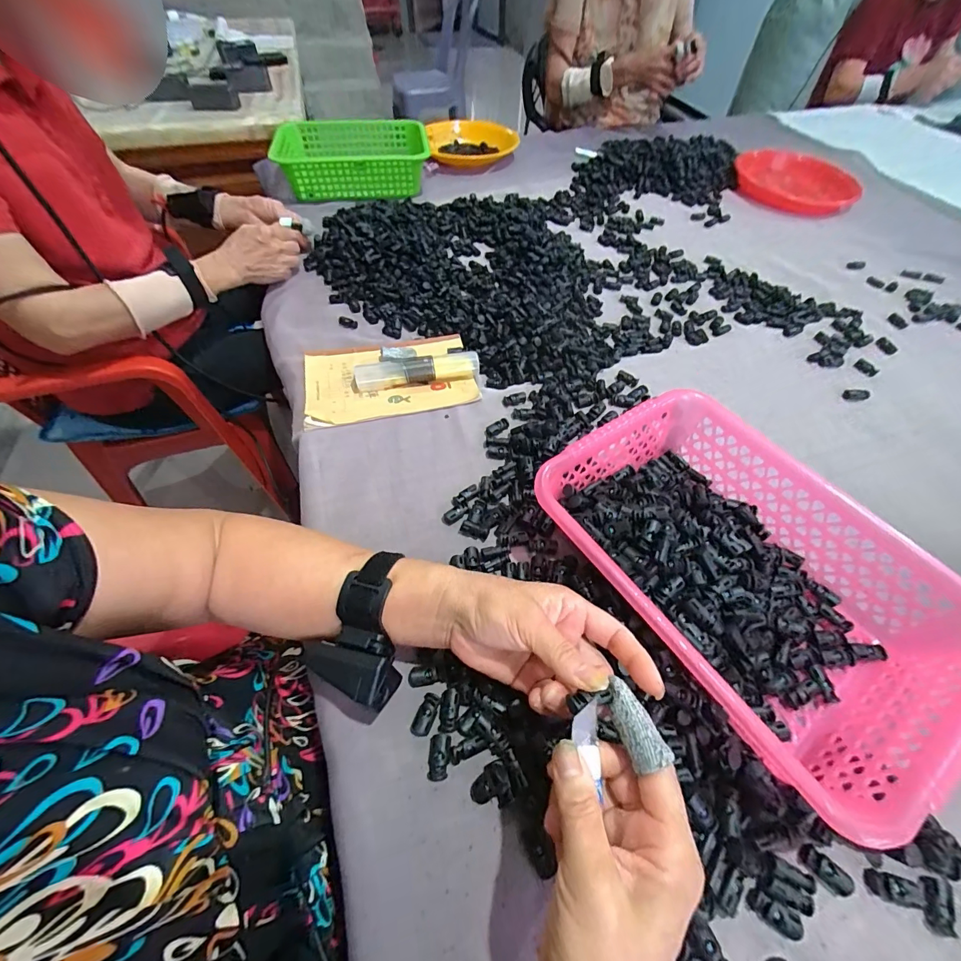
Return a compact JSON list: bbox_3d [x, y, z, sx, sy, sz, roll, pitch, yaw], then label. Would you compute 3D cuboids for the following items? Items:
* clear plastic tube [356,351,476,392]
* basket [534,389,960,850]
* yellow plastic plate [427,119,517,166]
[{"bbox_3d":[-0.079,-0.140,0.532,0.151,0.023,0.035,-9,54,-8],"label":"clear plastic tube"},{"bbox_3d":[0.206,0.071,0.344,0.210,0.073,0.296,-29,59,-21],"label":"basket"},{"bbox_3d":[-0.021,-0.802,1.003,0.209,0.051,0.239,-7,54,-7],"label":"yellow plastic plate"}]

